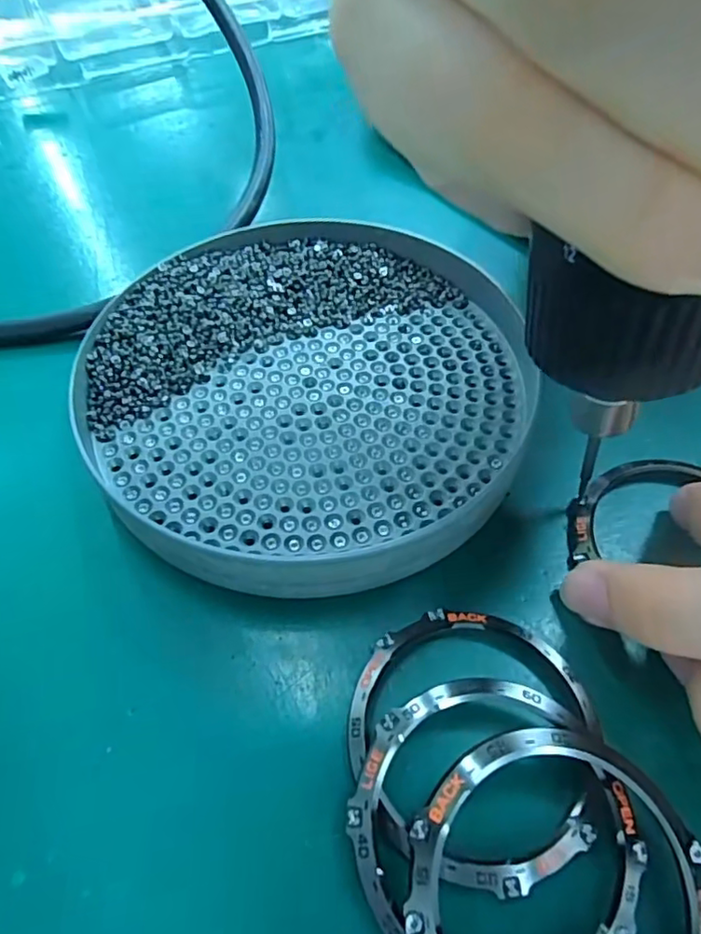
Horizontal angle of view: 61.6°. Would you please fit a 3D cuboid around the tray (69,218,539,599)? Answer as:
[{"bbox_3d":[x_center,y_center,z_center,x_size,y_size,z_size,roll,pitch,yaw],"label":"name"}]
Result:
[{"bbox_3d":[-0.009,-0.025,0.154,0.108,0.016,0.119,26,60,19],"label":"tray"}]

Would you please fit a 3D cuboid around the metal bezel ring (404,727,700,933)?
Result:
[{"bbox_3d":[0.033,0.067,0.092,0.046,0.004,0.047,2,67,-4],"label":"metal bezel ring"}]

